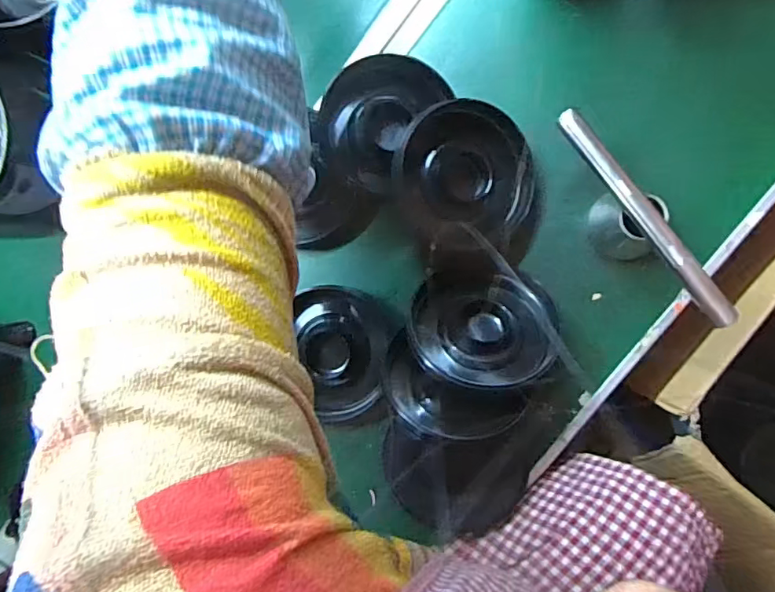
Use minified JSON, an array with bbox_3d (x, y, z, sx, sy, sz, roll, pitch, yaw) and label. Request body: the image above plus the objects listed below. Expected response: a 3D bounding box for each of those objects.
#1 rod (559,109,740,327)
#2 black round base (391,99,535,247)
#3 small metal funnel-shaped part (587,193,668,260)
[{"bbox_3d":[0.196,-0.060,0.396,0.016,0.016,0.199,-37,85,7],"label":"rod"},{"bbox_3d":[0.065,-0.103,0.444,0.126,0.025,0.120,-1,99,-9],"label":"black round base"},{"bbox_3d":[0.197,-0.057,0.429,0.053,0.052,0.054,0,90,8],"label":"small metal funnel-shaped part"}]

